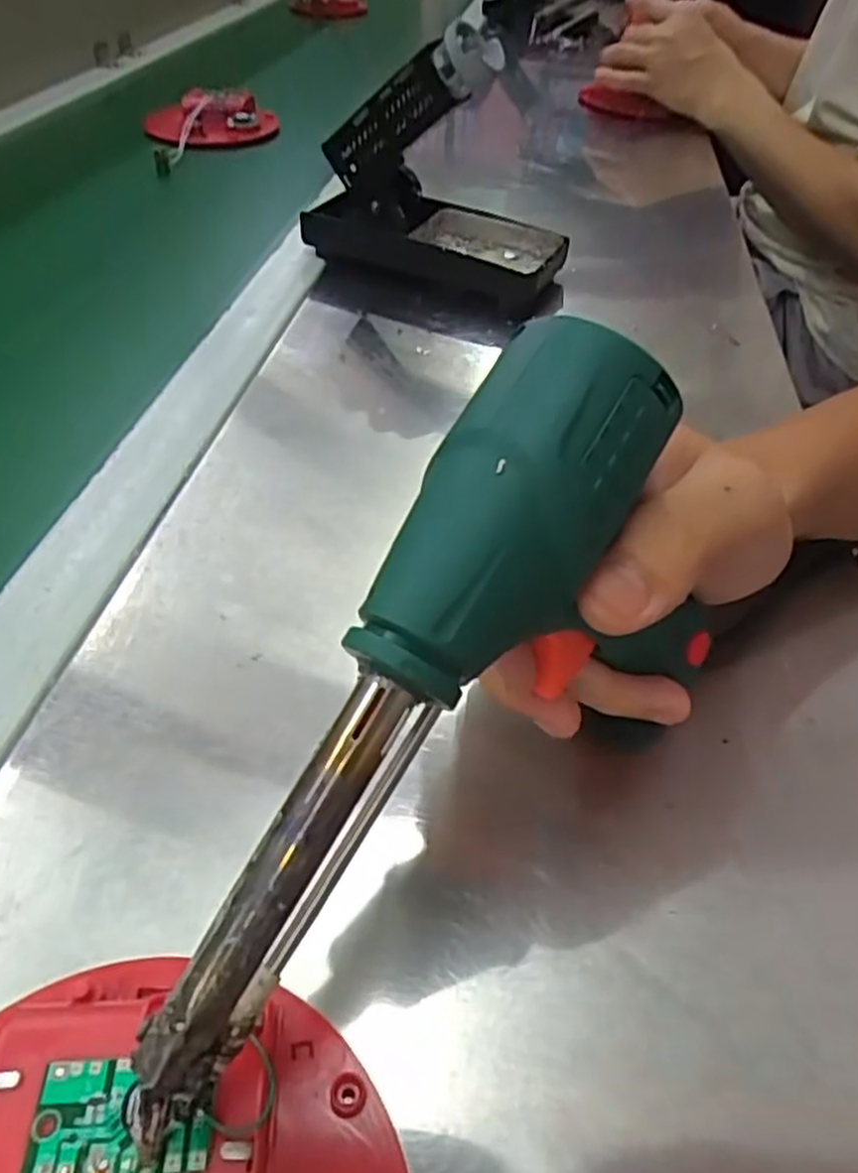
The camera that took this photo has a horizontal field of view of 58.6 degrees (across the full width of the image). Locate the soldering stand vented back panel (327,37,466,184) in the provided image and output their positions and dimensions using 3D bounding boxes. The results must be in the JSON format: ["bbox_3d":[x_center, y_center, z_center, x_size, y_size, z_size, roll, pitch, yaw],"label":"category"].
[{"bbox_3d":[-0.025,-0.280,0.465,0.096,0.036,0.022,-20,28,40],"label":"soldering stand vented back panel"}]

